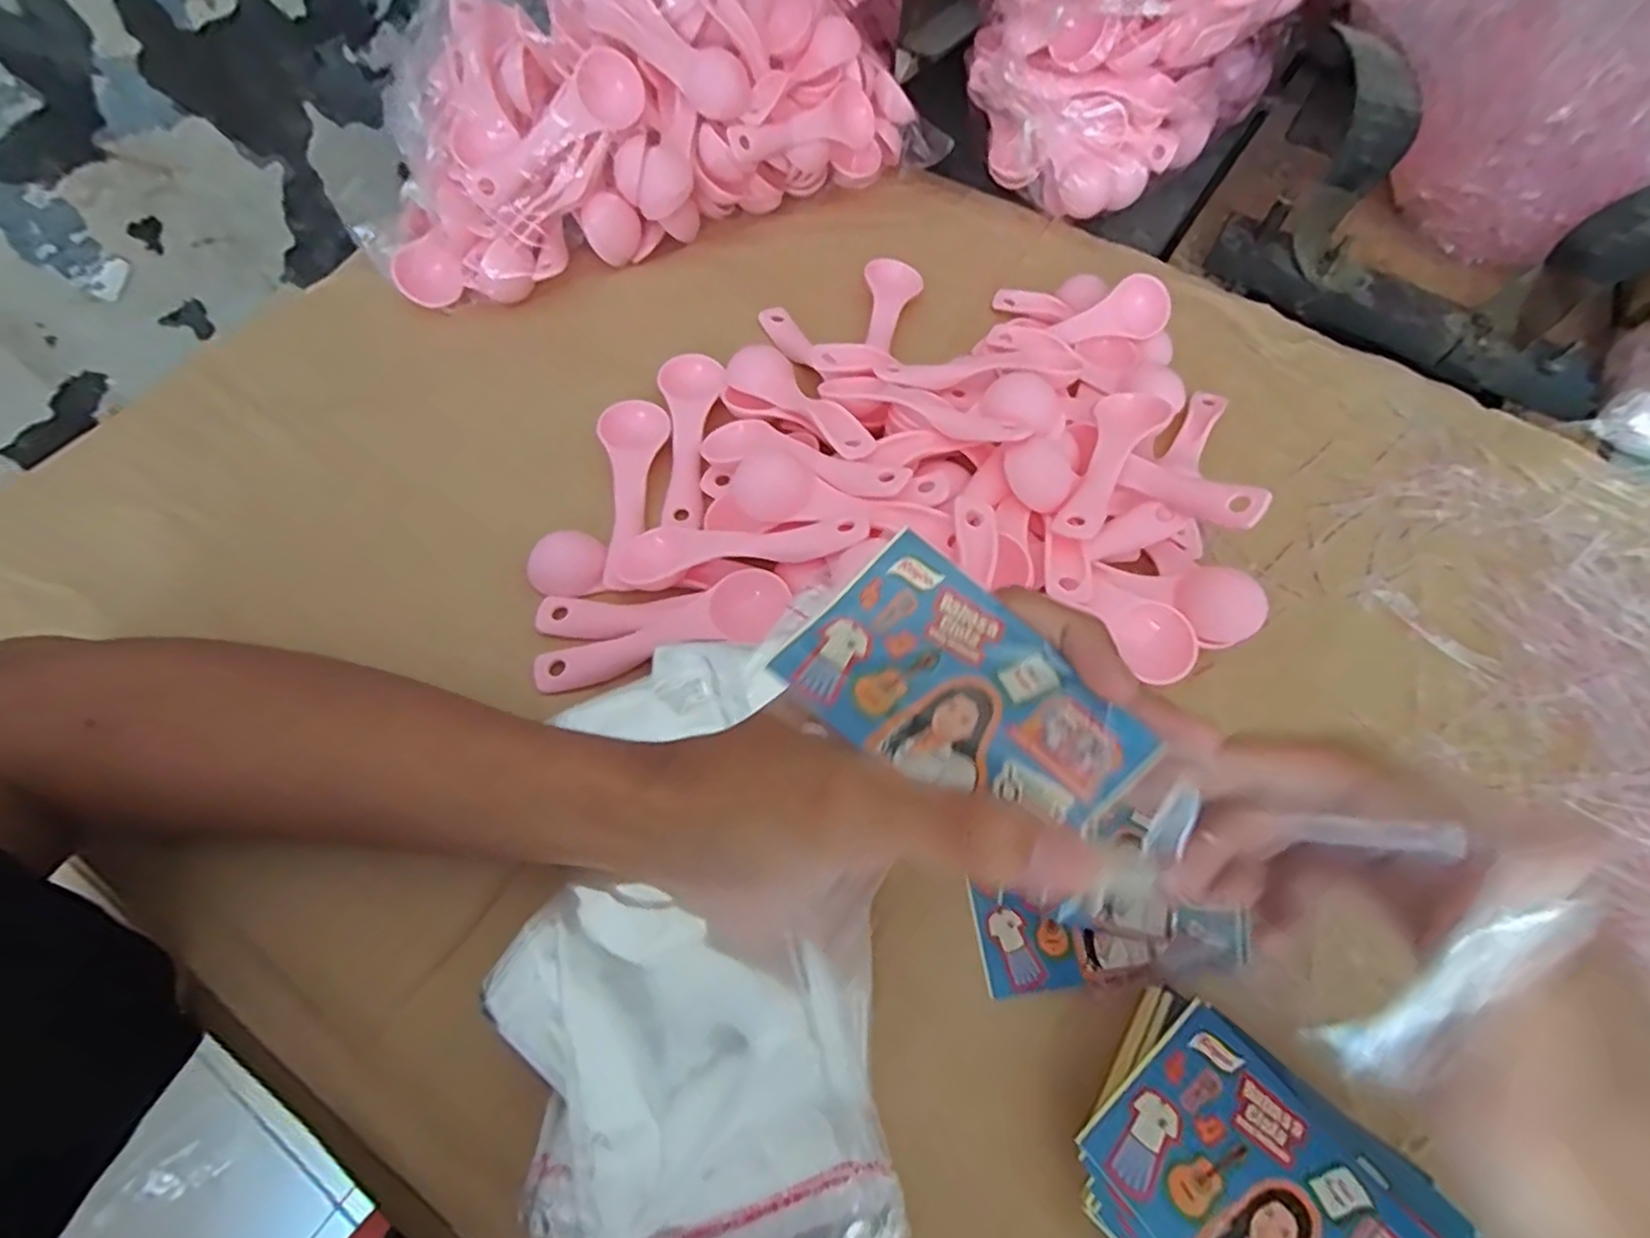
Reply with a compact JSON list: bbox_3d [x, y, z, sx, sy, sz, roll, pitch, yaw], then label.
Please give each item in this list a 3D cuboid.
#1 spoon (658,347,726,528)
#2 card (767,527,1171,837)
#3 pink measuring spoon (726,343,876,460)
[{"bbox_3d":[-0.068,-0.094,0.365,0.032,0.017,0.104,-3,60,-6],"label":"spoon"},{"bbox_3d":[0.037,0.022,0.191,0.090,0.010,0.055,42,80,13],"label":"card"},{"bbox_3d":[-0.012,-0.109,0.354,0.028,0.025,0.102,-30,48,-20],"label":"pink measuring spoon"}]

